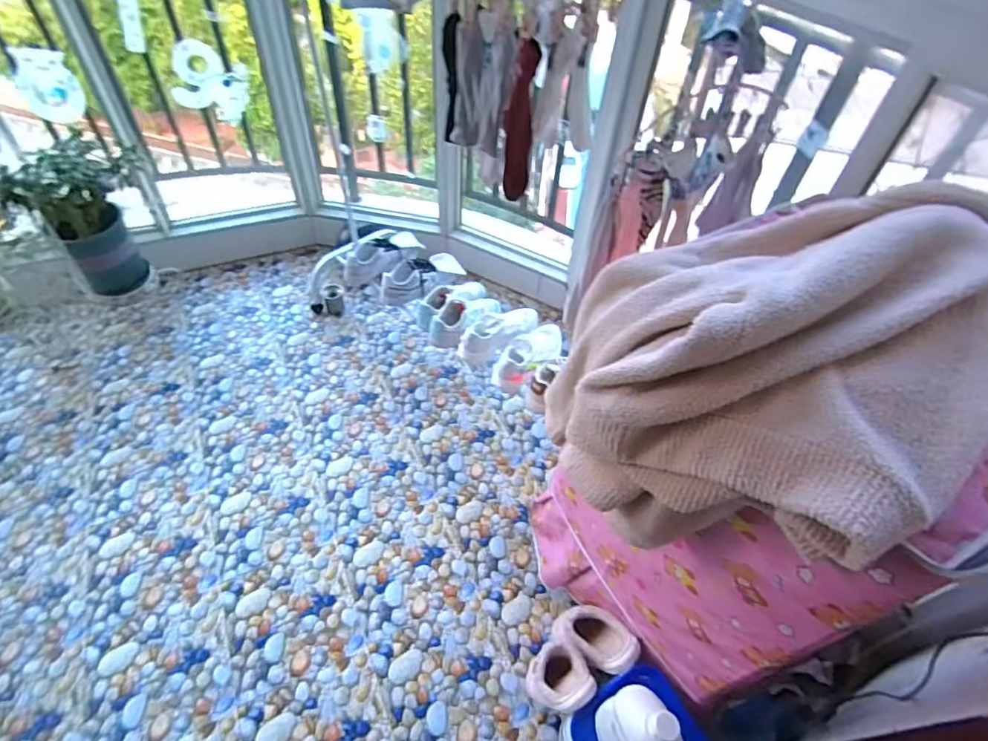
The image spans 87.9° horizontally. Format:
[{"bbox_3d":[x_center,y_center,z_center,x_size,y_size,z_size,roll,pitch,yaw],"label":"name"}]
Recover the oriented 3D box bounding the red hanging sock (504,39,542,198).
[{"bbox_3d":[0.055,-0.508,1.070,0.063,0.298,0.056,4,49,-1],"label":"red hanging sock"}]

